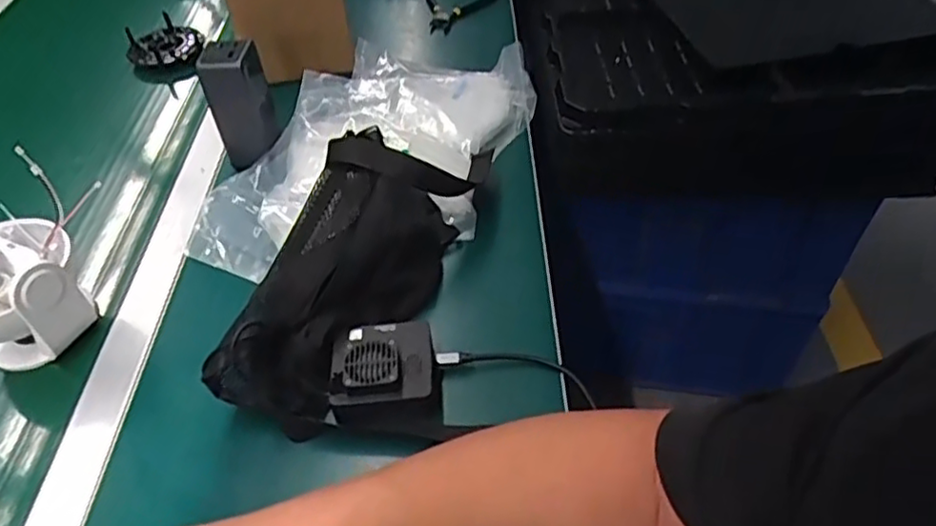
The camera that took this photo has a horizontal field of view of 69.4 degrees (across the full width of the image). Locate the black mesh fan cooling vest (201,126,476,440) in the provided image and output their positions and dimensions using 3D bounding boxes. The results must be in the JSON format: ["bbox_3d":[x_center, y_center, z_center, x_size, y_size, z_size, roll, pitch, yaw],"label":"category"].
[{"bbox_3d":[-0.102,0.006,0.566,0.119,0.100,0.261,13,48,15],"label":"black mesh fan cooling vest"}]

